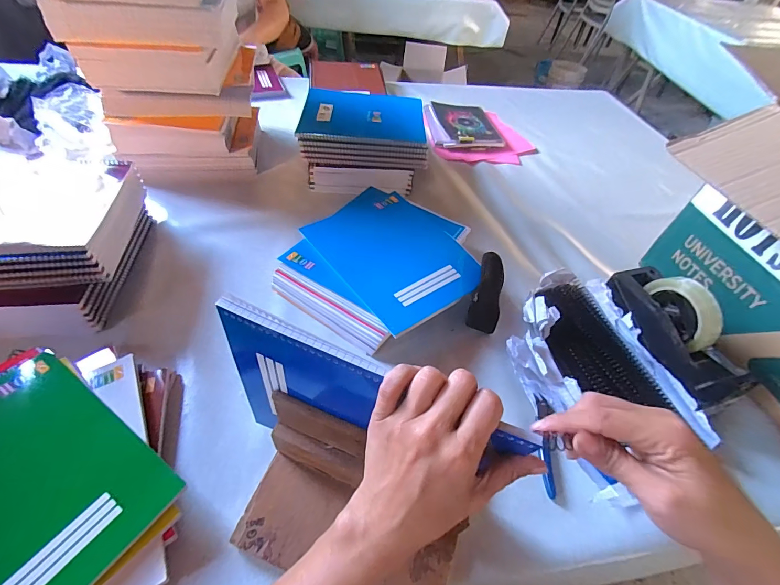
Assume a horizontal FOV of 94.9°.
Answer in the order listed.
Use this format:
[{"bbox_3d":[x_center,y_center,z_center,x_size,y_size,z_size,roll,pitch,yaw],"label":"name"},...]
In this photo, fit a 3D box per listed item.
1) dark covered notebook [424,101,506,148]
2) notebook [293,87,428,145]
[{"bbox_3d":[0.191,-0.452,0.960,0.181,0.029,0.211,-3,51,-8],"label":"dark covered notebook"},{"bbox_3d":[-0.054,-0.375,0.748,0.248,0.013,0.202,2,51,-4],"label":"notebook"}]

